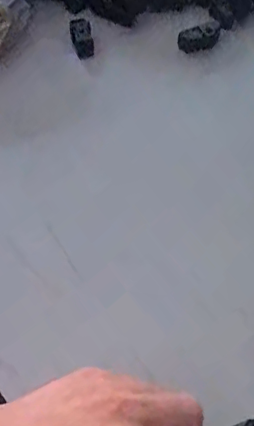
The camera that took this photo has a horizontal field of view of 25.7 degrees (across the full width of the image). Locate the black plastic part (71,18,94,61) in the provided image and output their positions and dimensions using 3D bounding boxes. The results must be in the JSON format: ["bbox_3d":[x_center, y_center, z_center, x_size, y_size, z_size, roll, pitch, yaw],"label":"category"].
[{"bbox_3d":[-0.043,-0.167,0.537,0.020,0.010,0.049,-8,58,-8],"label":"black plastic part"}]

